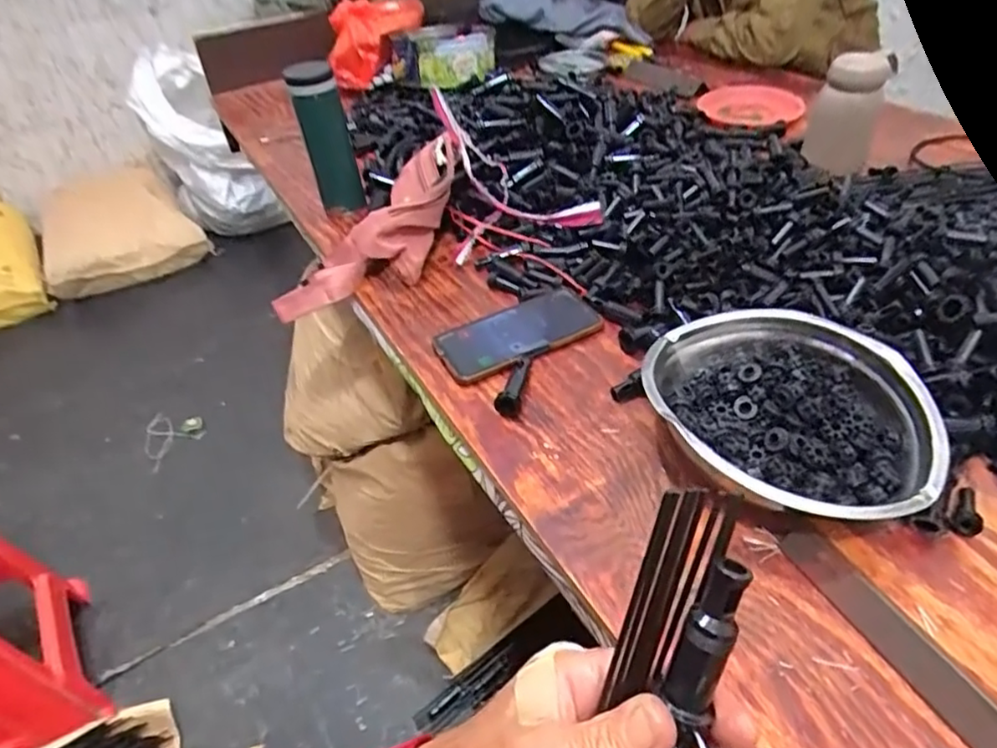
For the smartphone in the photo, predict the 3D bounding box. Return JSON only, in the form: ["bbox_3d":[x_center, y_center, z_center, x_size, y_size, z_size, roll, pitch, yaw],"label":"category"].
[{"bbox_3d":[0.021,-0.042,0.628,0.163,0.011,0.076,-23,45,-20],"label":"smartphone"}]

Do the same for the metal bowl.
[{"bbox_3d":[0.215,0.033,0.487,0.191,0.067,0.198,5,42,11],"label":"metal bowl"}]

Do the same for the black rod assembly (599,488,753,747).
[{"bbox_3d":[0.040,0.211,0.269,0.038,0.353,0.037,22,22,27],"label":"black rod assembly"}]

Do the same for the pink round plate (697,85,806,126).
[{"bbox_3d":[0.424,-0.453,1.051,0.162,0.017,0.147,10,43,16],"label":"pink round plate"}]

